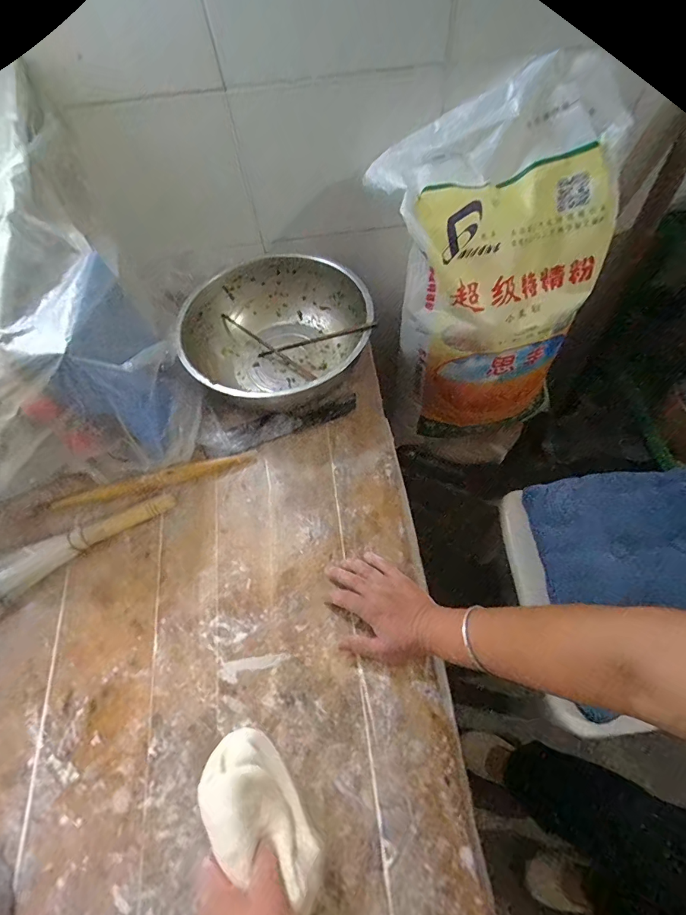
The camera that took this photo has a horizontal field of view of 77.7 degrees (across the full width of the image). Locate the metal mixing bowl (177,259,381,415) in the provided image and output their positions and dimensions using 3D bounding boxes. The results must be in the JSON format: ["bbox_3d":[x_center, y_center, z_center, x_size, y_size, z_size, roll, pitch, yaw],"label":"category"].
[{"bbox_3d":[-0.109,-0.206,0.722,0.303,0.108,0.272,-20,61,-7],"label":"metal mixing bowl"}]

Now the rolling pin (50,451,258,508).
[{"bbox_3d":[-0.286,0.035,0.650,0.306,0.029,0.025,-15,61,-4],"label":"rolling pin"}]

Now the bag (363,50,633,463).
[{"bbox_3d":[0.283,-0.355,0.897,0.389,0.599,0.379,21,66,13],"label":"bag"}]

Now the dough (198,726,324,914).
[{"bbox_3d":[-0.080,0.347,0.413,0.070,0.078,0.152,-40,66,-17],"label":"dough"}]

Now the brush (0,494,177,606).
[{"bbox_3d":[-0.363,0.113,0.602,0.251,0.038,0.053,-28,63,-11],"label":"brush"}]

